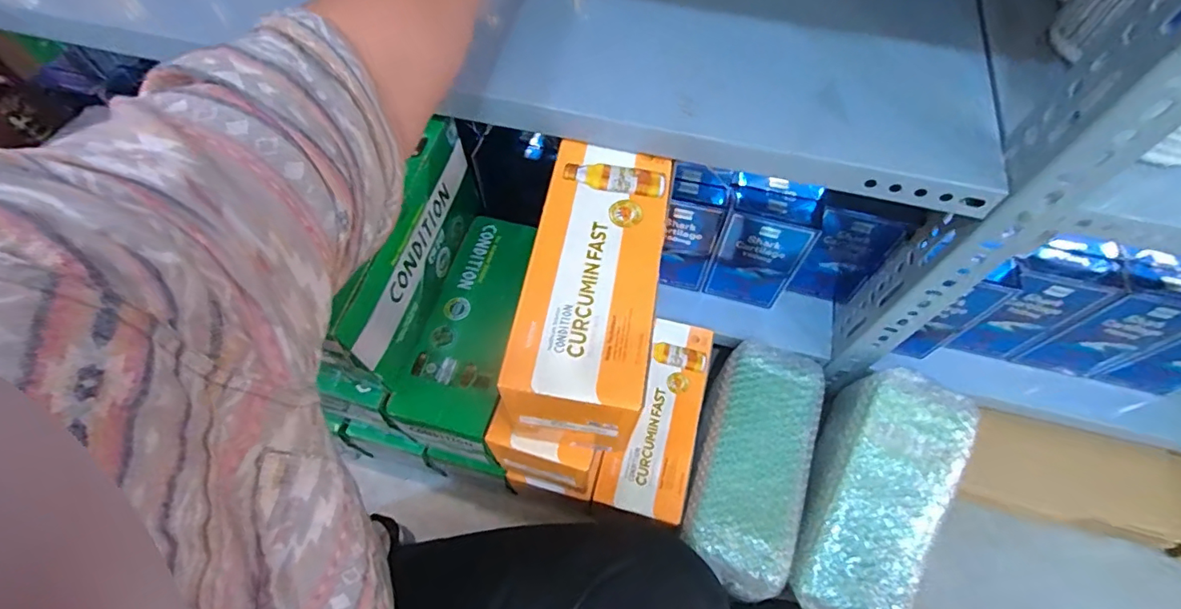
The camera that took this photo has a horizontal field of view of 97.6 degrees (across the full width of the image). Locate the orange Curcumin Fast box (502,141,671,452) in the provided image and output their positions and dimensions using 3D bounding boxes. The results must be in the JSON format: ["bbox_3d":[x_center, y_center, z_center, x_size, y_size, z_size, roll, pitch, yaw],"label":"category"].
[{"bbox_3d":[0.003,-0.017,0.395,0.093,0.077,0.220,8,61,4],"label":"orange Curcumin Fast box"}]

